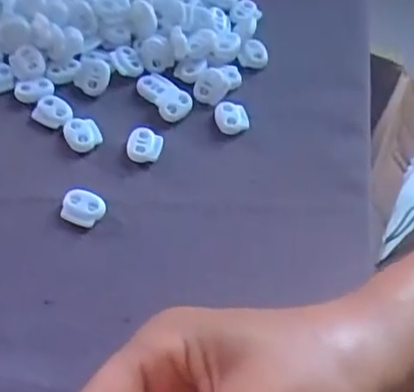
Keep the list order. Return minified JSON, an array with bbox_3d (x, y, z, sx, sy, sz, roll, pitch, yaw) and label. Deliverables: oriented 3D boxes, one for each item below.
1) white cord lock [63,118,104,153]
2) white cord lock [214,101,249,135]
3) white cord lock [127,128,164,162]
[{"bbox_3d":[-0.071,-0.035,0.367,0.019,0.007,0.021,-23,63,-15],"label":"white cord lock"},{"bbox_3d":[0.015,-0.047,0.384,0.019,0.005,0.021,-14,61,-11],"label":"white cord lock"},{"bbox_3d":[-0.035,-0.028,0.364,0.020,0.007,0.020,4,59,0],"label":"white cord lock"}]

